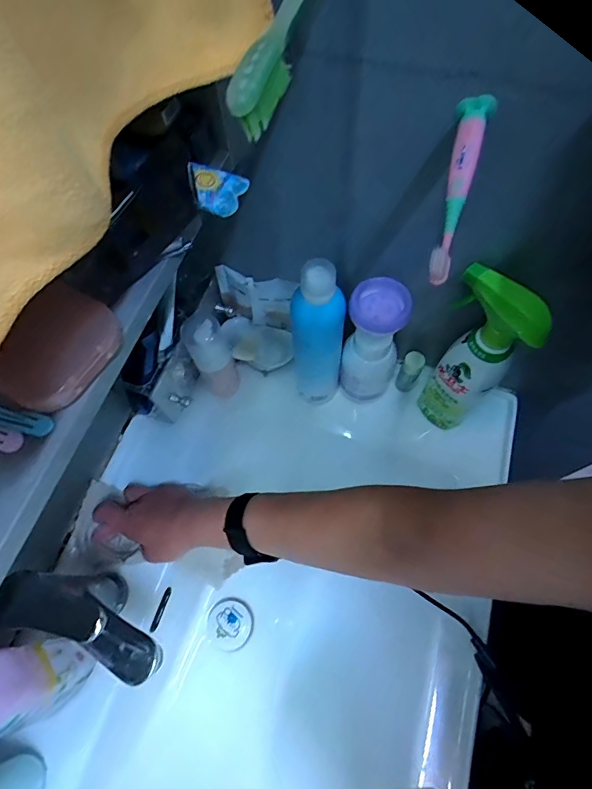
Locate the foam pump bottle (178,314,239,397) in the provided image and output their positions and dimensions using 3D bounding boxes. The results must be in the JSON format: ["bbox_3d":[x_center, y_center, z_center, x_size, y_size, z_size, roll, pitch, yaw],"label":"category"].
[{"bbox_3d":[-0.105,-0.045,0.544,0.048,0.133,0.050,-22,67,-8],"label":"foam pump bottle"}]

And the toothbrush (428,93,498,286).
[{"bbox_3d":[0.103,-0.138,0.276,0.022,0.026,0.141,17,68,9],"label":"toothbrush"}]

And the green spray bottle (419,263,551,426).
[{"bbox_3d":[0.191,-0.033,0.487,0.089,0.230,0.067,32,71,14],"label":"green spray bottle"}]

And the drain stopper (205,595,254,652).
[{"bbox_3d":[-0.094,0.329,0.614,0.065,0.004,0.063,-1,66,1],"label":"drain stopper"}]

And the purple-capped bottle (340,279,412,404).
[{"bbox_3d":[0.092,-0.054,0.523,0.068,0.182,0.071,-1,66,1],"label":"purple-capped bottle"}]

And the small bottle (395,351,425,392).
[{"bbox_3d":[0.152,-0.030,0.573,0.026,0.068,0.025,-1,66,1],"label":"small bottle"}]

